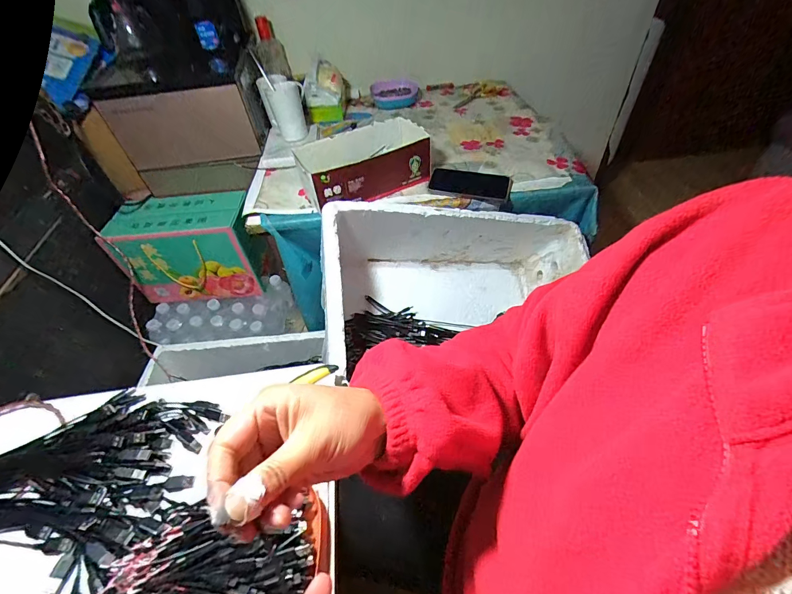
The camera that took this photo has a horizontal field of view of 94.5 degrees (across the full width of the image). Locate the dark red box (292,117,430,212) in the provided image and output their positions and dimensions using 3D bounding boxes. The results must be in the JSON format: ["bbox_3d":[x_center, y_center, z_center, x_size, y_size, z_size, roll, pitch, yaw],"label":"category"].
[{"bbox_3d":[-0.063,-0.281,0.764,0.257,0.089,0.136,-22,51,-14],"label":"dark red box"}]

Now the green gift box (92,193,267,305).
[{"bbox_3d":[-0.535,-0.130,0.992,0.329,0.233,0.162,-4,49,0],"label":"green gift box"}]

